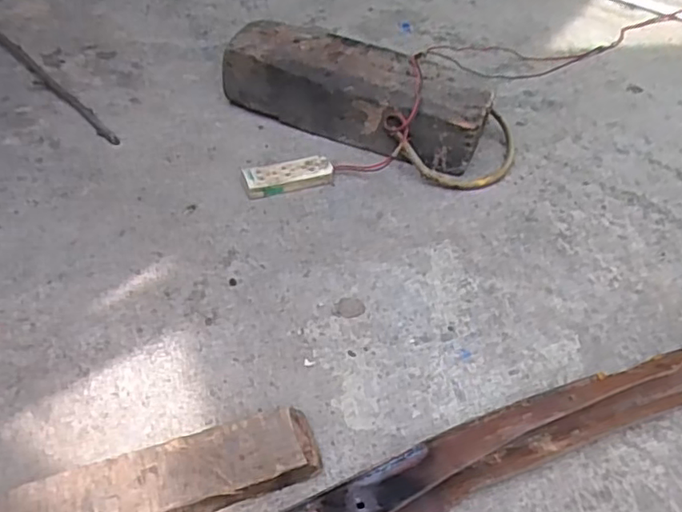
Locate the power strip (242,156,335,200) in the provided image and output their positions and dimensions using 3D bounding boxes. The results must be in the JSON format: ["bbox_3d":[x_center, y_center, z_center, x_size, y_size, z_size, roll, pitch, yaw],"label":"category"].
[{"bbox_3d":[-0.081,-0.122,0.941,0.136,0.030,0.050,-13,50,-18],"label":"power strip"}]

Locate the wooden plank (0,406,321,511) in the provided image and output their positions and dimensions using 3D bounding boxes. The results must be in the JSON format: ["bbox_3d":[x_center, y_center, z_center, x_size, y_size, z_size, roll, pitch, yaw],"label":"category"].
[{"bbox_3d":[-0.218,0.235,0.577,0.396,0.048,0.071,-13,50,-18],"label":"wooden plank"}]

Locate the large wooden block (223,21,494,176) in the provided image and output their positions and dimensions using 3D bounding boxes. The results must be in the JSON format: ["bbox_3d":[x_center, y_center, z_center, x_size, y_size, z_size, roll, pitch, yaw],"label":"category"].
[{"bbox_3d":[0.025,-0.263,1.015,0.434,0.127,0.141,23,49,15],"label":"large wooden block"}]

